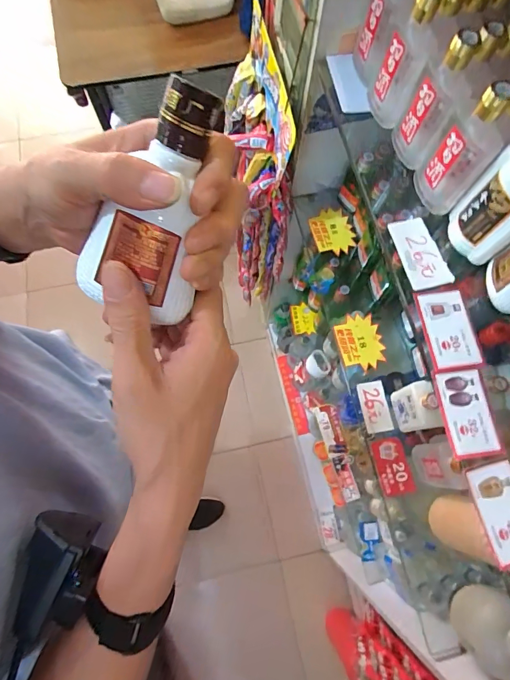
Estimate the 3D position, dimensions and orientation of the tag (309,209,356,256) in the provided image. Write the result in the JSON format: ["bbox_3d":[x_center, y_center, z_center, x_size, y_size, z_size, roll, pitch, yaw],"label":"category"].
[{"bbox_3d":[0.157,-0.215,0.790,0.075,0.011,0.090,-16,81,-3],"label":"tag"}]

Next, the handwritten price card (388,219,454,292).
[{"bbox_3d":[0.190,-0.101,0.452,0.047,0.009,0.086,-16,74,-3],"label":"handwritten price card"}]

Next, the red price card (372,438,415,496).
[{"bbox_3d":[0.232,0.213,0.662,0.051,0.010,0.090,-11,72,2],"label":"red price card"}]

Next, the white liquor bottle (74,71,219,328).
[{"bbox_3d":[-0.054,-0.071,0.216,0.056,0.035,0.124,29,113,8],"label":"white liquor bottle"}]

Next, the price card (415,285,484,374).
[{"bbox_3d":[0.210,-0.013,0.426,0.056,0.008,0.093,-7,75,-9],"label":"price card"}]

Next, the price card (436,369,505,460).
[{"bbox_3d":[0.217,0.075,0.399,0.052,0.007,0.087,-4,72,-2],"label":"price card"}]

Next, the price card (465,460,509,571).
[{"bbox_3d":[0.238,0.163,0.372,0.047,0.007,0.087,-13,75,-5],"label":"price card"}]

